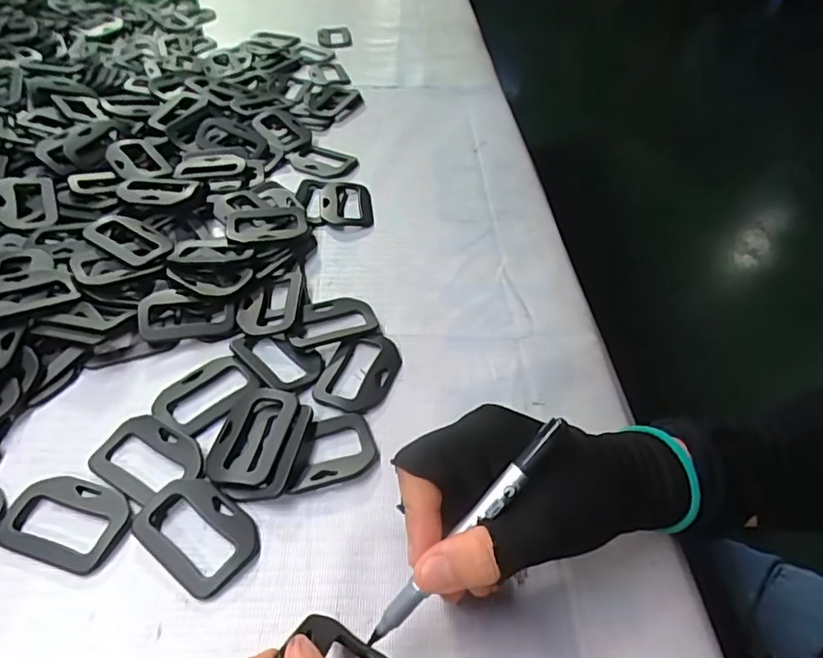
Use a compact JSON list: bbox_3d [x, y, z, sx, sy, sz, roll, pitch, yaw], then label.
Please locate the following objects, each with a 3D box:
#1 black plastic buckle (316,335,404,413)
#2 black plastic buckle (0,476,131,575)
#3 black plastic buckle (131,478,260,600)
[{"bbox_3d":[-0.032,0.026,0.353,0.042,0.005,0.061,16,48,15],"label":"black plastic buckle"},{"bbox_3d":[-0.175,0.097,0.287,0.062,0.004,0.044,11,47,10],"label":"black plastic buckle"},{"bbox_3d":[-0.107,0.100,0.280,0.064,0.008,0.042,27,52,23],"label":"black plastic buckle"}]

